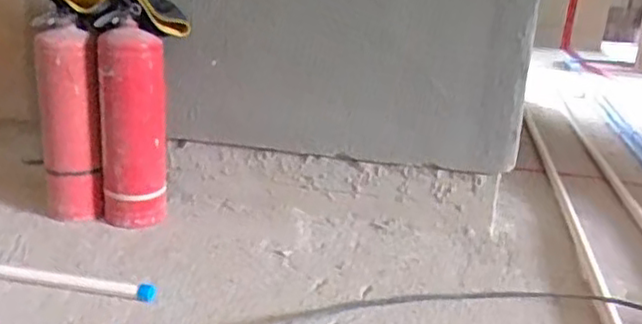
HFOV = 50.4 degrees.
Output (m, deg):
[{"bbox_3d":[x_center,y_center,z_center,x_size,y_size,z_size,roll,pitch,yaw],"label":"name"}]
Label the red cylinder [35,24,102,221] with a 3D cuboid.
[{"bbox_3d":[-0.525,-0.071,1.419,0.107,0.411,0.105,-4,19,-23],"label":"red cylinder"}]

